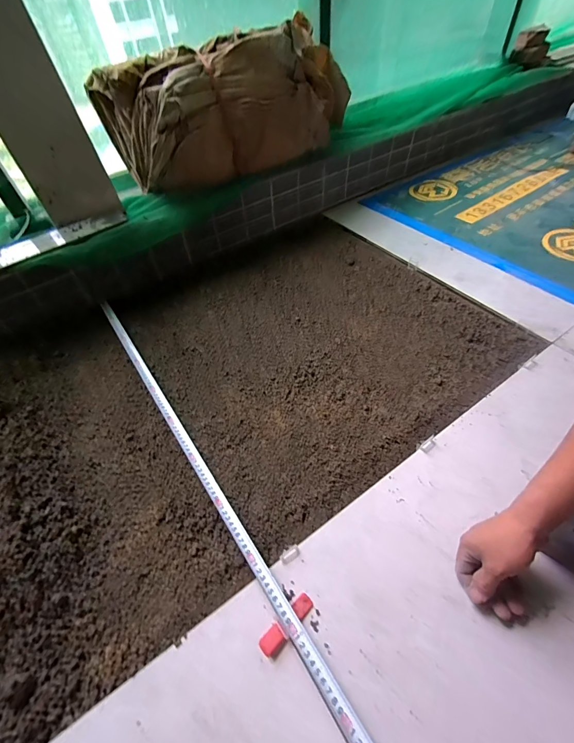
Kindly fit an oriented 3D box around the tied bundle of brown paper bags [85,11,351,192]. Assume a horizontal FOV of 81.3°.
[{"bbox_3d":[-0.132,-0.711,0.908,0.655,0.257,0.281,-29,54,-16],"label":"tied bundle of brown paper bags"}]

